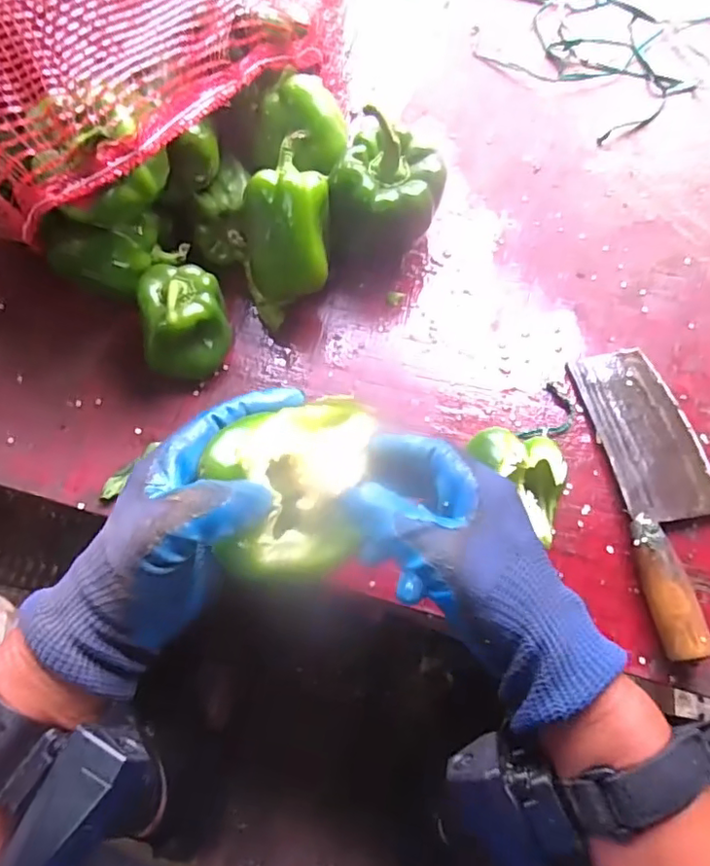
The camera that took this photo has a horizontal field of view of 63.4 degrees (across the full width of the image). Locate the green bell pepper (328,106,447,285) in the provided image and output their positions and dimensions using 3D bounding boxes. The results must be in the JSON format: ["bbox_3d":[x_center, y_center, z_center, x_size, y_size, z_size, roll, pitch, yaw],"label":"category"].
[{"bbox_3d":[0.025,-0.189,0.489,0.088,0.106,0.092,10,70,2],"label":"green bell pepper"}]

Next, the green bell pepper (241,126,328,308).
[{"bbox_3d":[-0.054,-0.170,0.474,0.068,0.128,0.062,7,37,7],"label":"green bell pepper"}]

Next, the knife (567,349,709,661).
[{"bbox_3d":[0.244,0.039,0.446,0.085,0.036,0.242,-6,70,-4],"label":"knife"}]

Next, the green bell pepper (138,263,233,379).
[{"bbox_3d":[-0.138,-0.090,0.462,0.069,0.078,0.077,-14,71,-7],"label":"green bell pepper"}]

